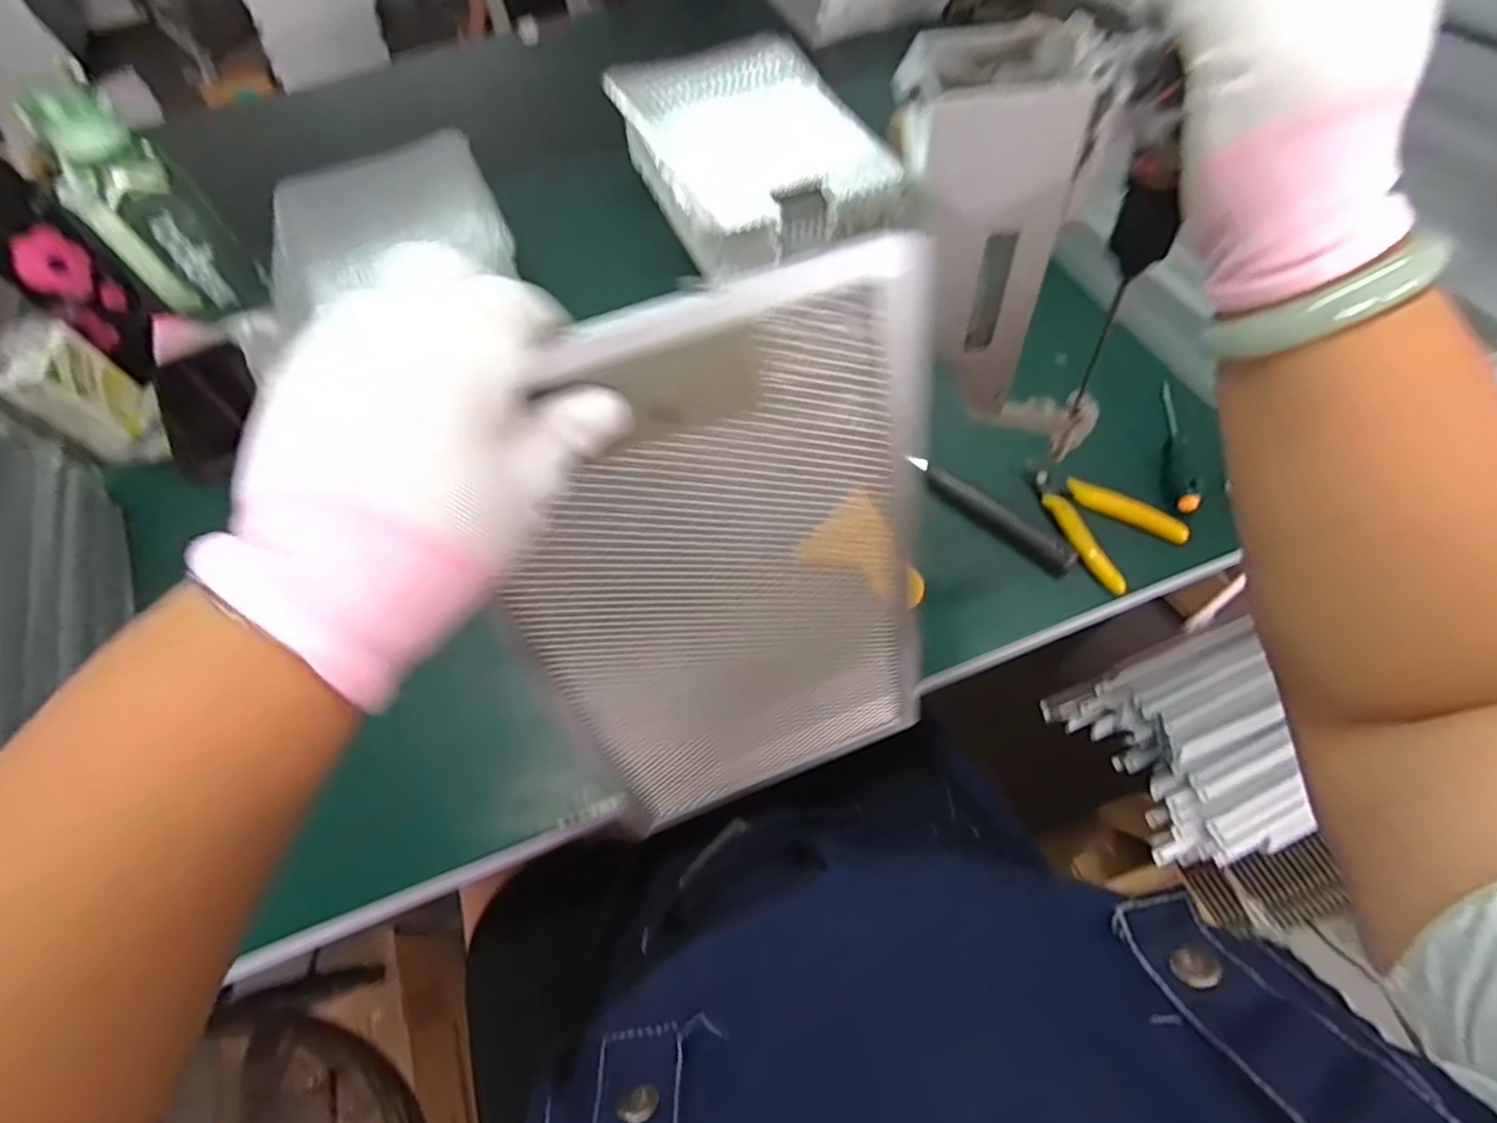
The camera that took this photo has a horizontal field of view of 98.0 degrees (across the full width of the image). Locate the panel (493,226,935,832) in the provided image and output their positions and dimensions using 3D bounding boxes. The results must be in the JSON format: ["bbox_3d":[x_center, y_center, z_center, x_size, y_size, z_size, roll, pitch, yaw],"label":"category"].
[{"bbox_3d":[-0.006,0.028,0.350,0.204,0.339,0.037,-19,47,-5],"label":"panel"}]

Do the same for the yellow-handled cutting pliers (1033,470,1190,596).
[{"bbox_3d":[0.263,-0.034,0.497,0.060,0.026,0.107,-34,64,-15],"label":"yellow-handled cutting pliers"}]

